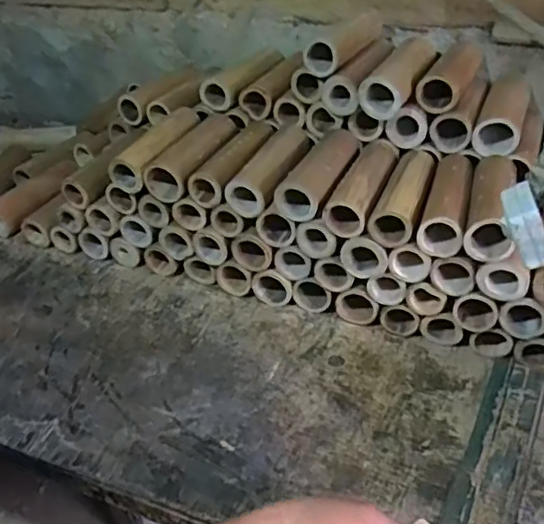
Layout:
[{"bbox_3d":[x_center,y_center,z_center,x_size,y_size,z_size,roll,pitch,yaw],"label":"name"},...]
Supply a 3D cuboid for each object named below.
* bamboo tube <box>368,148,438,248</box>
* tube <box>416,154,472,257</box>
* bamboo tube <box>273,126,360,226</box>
[{"bbox_3d":[0.174,-0.089,0.759,0.052,0.047,0.185,13,40,21],"label":"bamboo tube"},{"bbox_3d":[0.225,-0.082,0.744,0.053,0.055,0.181,11,40,19],"label":"tube"},{"bbox_3d":[0.070,-0.125,0.801,0.061,0.051,0.184,13,41,21],"label":"bamboo tube"}]

